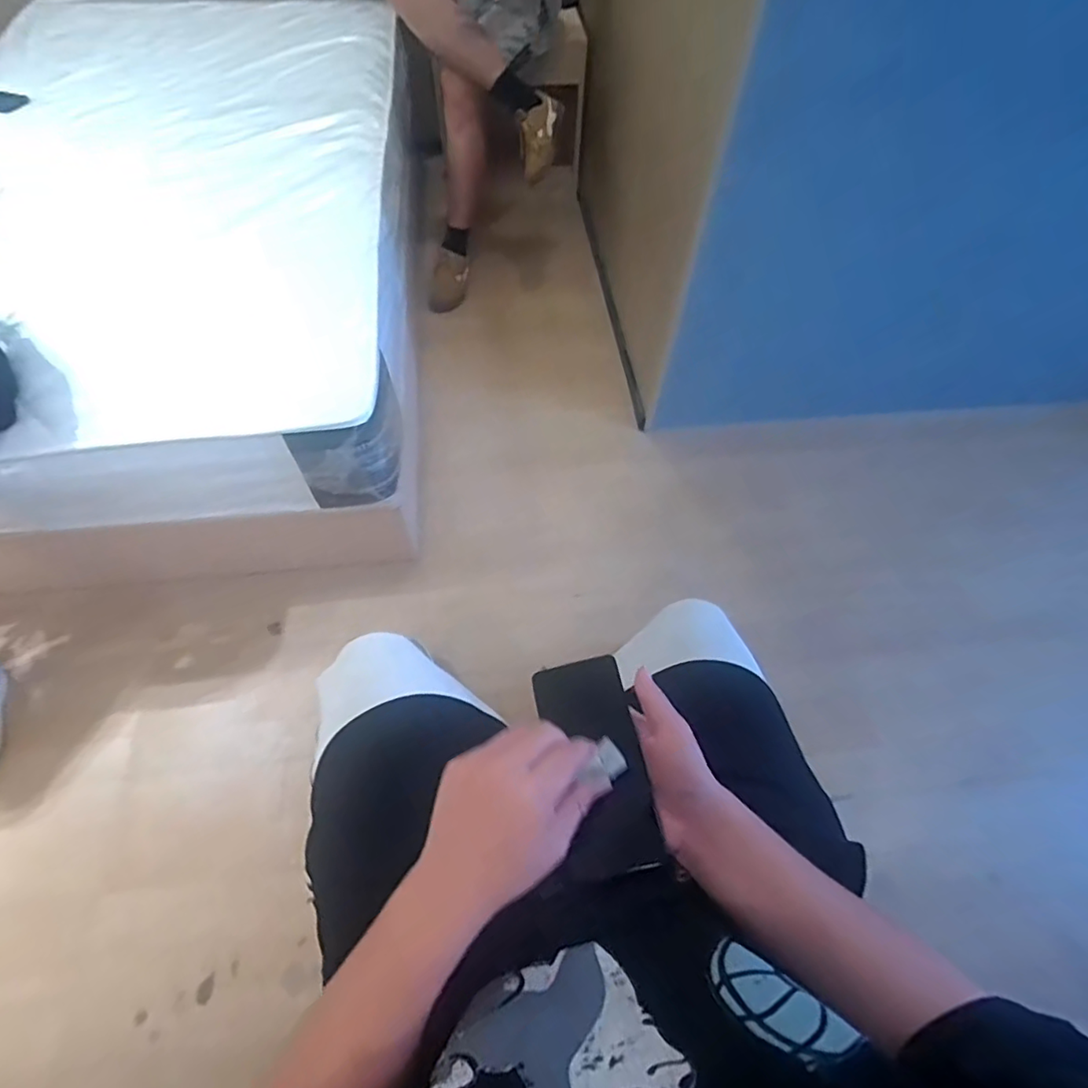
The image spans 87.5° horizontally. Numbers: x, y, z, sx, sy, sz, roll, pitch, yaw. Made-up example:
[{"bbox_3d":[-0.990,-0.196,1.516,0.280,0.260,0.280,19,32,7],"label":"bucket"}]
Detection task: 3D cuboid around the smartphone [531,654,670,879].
[{"bbox_3d":[0.044,0.181,0.471,0.075,0.007,0.163,-13,75,-1],"label":"smartphone"}]

